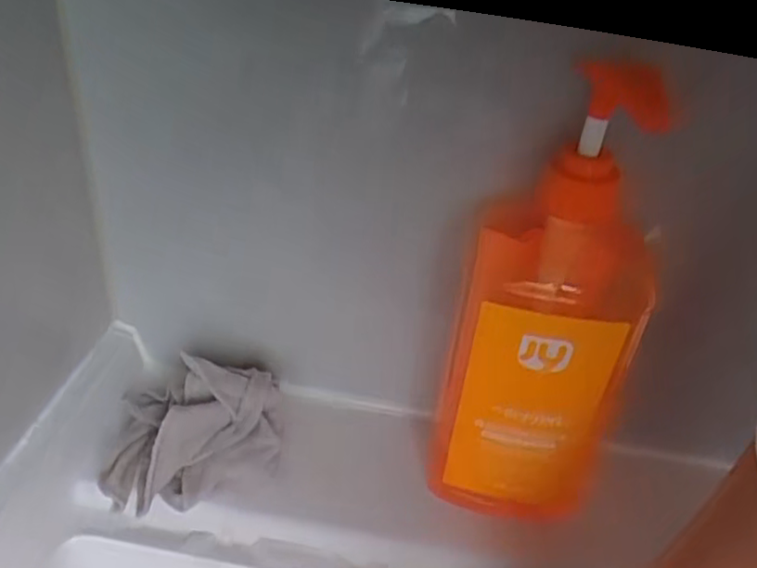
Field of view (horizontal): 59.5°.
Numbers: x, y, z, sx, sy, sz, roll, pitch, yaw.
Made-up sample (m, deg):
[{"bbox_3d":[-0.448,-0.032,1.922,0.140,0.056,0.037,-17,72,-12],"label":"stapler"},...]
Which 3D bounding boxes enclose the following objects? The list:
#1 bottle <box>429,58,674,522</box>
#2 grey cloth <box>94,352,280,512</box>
[{"bbox_3d":[0.085,0.023,0.351,0.094,0.258,0.072,12,37,9],"label":"bottle"},{"bbox_3d":[-0.113,0.091,0.403,0.103,0.069,0.076,3,37,-3],"label":"grey cloth"}]

